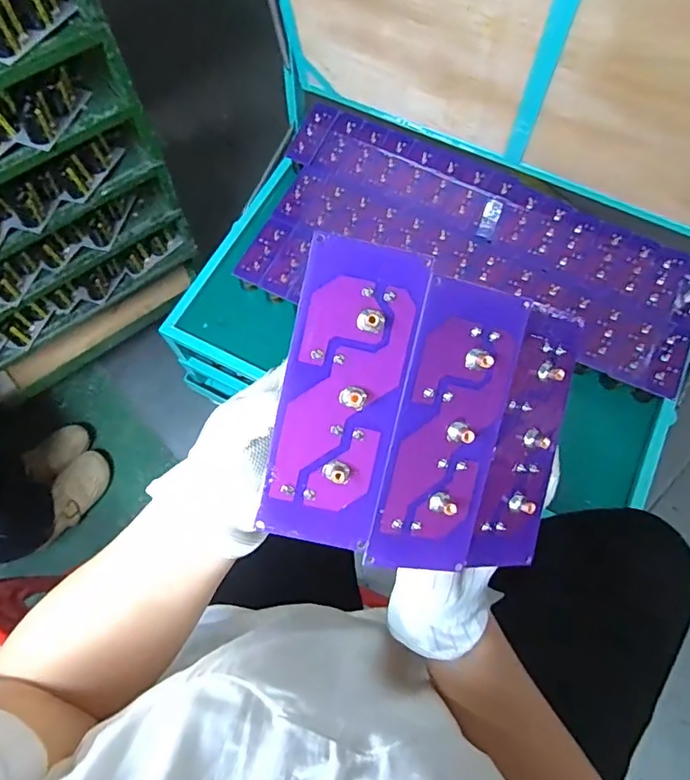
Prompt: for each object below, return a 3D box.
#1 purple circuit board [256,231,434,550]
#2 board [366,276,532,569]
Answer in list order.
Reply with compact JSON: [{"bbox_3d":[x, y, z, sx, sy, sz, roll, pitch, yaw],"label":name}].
[{"bbox_3d":[-0.001,0.003,0.240,0.052,0.004,0.136,12,95,-2],"label":"purple circuit board"},{"bbox_3d":[0.050,0.020,0.248,0.053,0.006,0.134,10,97,-18],"label":"board"}]

